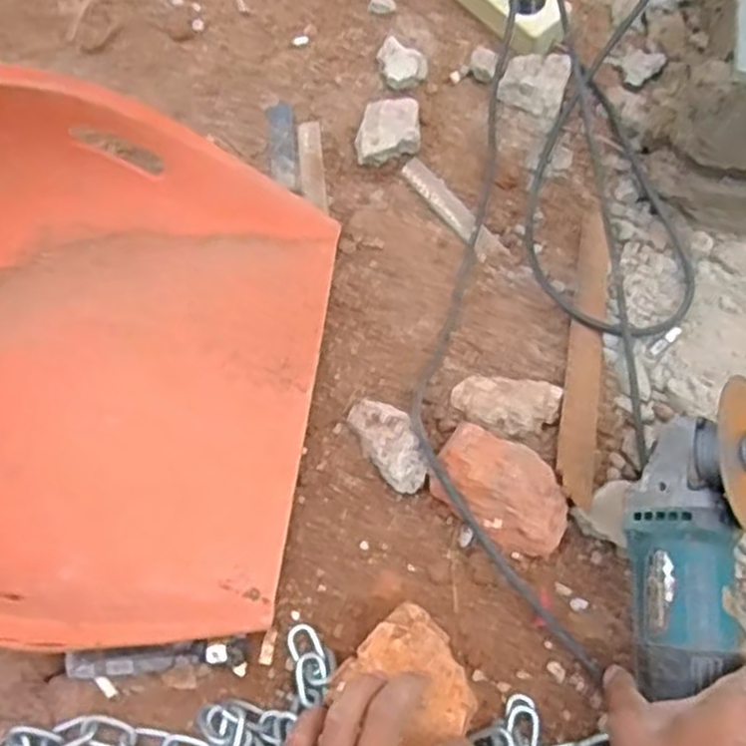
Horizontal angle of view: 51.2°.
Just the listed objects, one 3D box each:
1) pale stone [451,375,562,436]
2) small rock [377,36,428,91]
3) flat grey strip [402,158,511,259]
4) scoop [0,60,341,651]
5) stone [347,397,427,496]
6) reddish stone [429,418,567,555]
[{"bbox_3d":[0.109,0.026,0.643,0.085,0.022,0.045,9,59,9],"label":"pale stone"},{"bbox_3d":[0.030,-0.323,0.815,0.046,0.023,0.060,-18,59,-7],"label":"small rock"},{"bbox_3d":[0.078,-0.164,0.774,0.028,0.010,0.135,-37,76,-18],"label":"flat grey strip"},{"bbox_3d":[-0.244,-0.038,0.587,0.368,0.220,0.436,4,59,7],"label":"scoop"},{"bbox_3d":[0.013,0.053,0.630,0.038,0.031,0.093,-25,60,-11],"label":"stone"},{"bbox_3d":[0.099,0.088,0.598,0.105,0.037,0.069,34,77,2],"label":"reddish stone"}]

